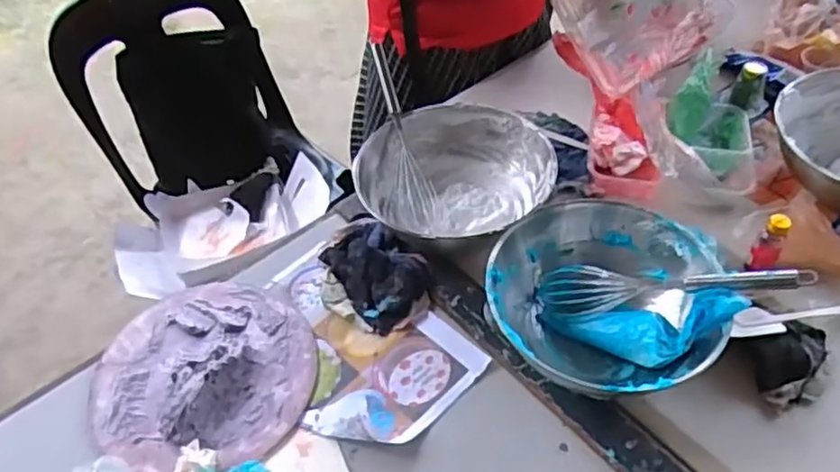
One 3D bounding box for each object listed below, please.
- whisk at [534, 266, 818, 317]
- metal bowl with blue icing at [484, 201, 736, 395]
[{"bbox_3d":[0.253,0.051,0.713,0.270,0.042,0.042,-7,45,29],"label":"whisk"},{"bbox_3d":[0.192,0.071,0.725,0.225,0.115,0.211,-2,50,2],"label":"metal bowl with blue icing"}]

